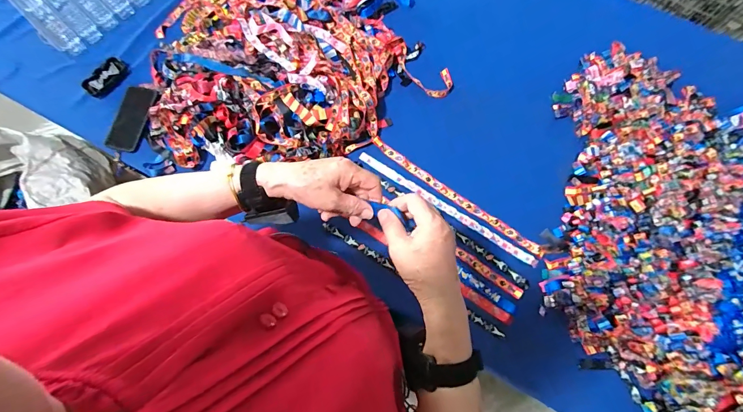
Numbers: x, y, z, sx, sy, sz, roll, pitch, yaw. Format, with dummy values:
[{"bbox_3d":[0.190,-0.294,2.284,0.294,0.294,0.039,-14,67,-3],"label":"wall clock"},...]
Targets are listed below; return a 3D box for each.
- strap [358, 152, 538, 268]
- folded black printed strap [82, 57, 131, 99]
[{"bbox_3d":[0.166,0.004,0.807,0.451,0.011,0.023,33,79,8],"label":"strap"},{"bbox_3d":[-0.650,-0.314,0.876,0.057,0.025,0.107,40,80,9],"label":"folded black printed strap"}]

